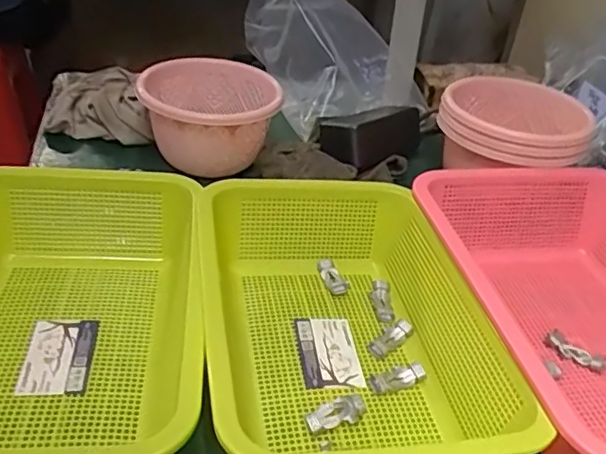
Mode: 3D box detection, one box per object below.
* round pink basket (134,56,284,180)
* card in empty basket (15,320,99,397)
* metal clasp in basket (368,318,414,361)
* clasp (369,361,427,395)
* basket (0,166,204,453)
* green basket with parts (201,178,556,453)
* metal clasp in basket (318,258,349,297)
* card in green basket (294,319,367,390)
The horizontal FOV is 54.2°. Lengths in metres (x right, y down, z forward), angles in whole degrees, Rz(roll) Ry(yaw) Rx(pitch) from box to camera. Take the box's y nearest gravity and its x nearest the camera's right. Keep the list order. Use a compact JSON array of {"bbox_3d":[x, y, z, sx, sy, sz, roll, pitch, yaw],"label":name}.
[{"bbox_3d":[-0.099,-0.114,0.635,0.141,0.084,0.128,-1,38,-13],"label":"round pink basket"},{"bbox_3d":[-0.170,0.091,0.414,0.044,0.004,0.065,4,35,-13],"label":"card in empty basket"},{"bbox_3d":[0.069,0.086,0.460,0.016,0.007,0.043,28,41,30],"label":"metal clasp in basket"},{"bbox_3d":[0.068,0.107,0.426,0.041,0.008,0.015,-15,40,-26],"label":"clasp"},{"bbox_3d":[-0.165,0.058,0.390,0.178,0.081,0.262,-1,35,-8],"label":"basket"},{"bbox_3d":[0.025,0.062,0.413,0.181,0.070,0.260,-2,35,-10],"label":"green basket with parts"},{"bbox_3d":[0.026,0.043,0.506,0.016,0.009,0.040,-10,38,-20],"label":"metal clasp in basket"},{"bbox_3d":[0.019,0.095,0.445,0.043,0.005,0.067,-2,36,-9],"label":"card in green basket"}]

